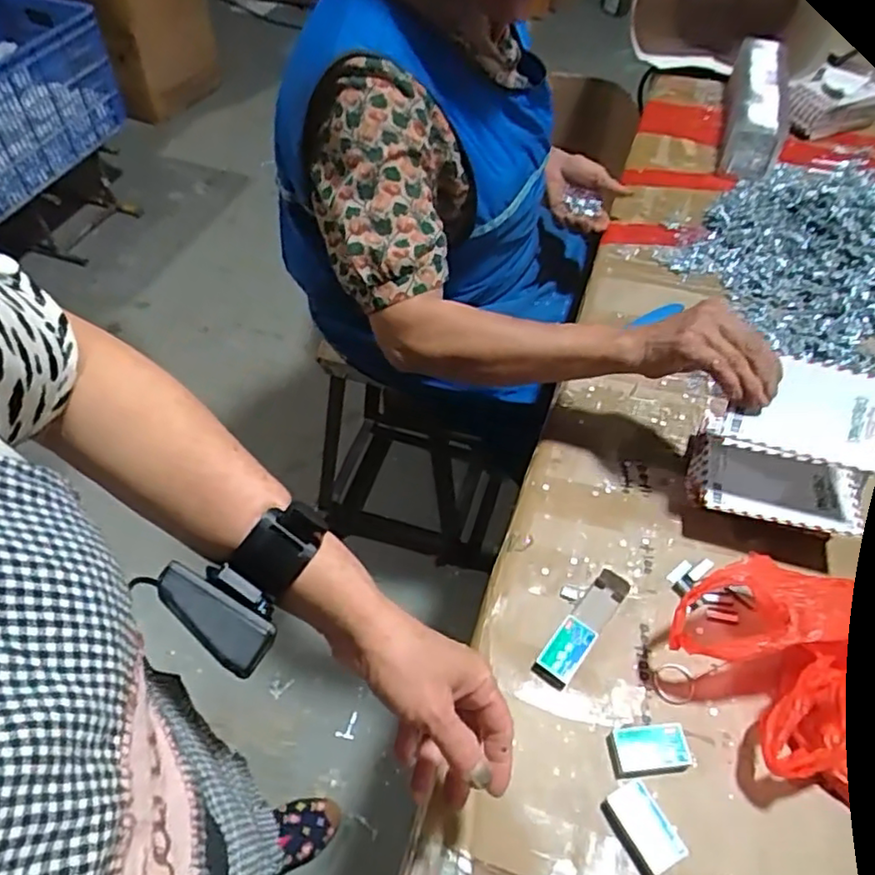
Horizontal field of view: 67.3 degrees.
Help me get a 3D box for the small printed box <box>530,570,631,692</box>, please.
[{"bbox_3d":[0.118,0.153,0.535,0.029,0.014,0.108,33,55,22],"label":"small printed box"}]

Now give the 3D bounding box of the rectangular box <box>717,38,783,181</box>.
[{"bbox_3d":[0.496,-0.523,1.028,0.084,0.091,0.356,18,51,11],"label":"rectangular box"}]

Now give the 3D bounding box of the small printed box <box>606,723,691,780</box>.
[{"bbox_3d":[0.153,0.227,0.478,0.053,0.015,0.033,-3,50,-7],"label":"small printed box"}]

